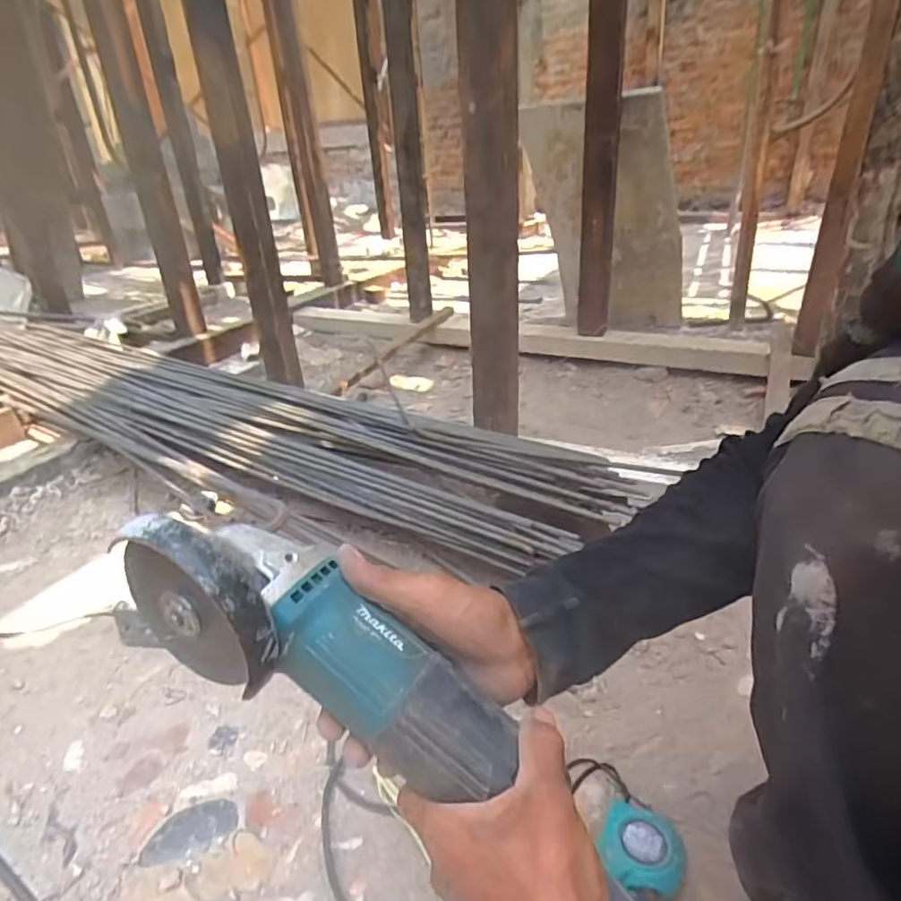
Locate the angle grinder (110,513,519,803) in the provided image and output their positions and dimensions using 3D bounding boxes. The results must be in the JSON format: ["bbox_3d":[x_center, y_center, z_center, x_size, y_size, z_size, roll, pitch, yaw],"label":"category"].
[{"bbox_3d":[-0.071,0.110,0.327,0.222,0.088,0.079,31,31,-1],"label":"angle grinder"}]

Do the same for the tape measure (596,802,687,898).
[{"bbox_3d":[0.164,0.343,0.495,0.068,0.037,0.074,6,28,19],"label":"tape measure"}]

